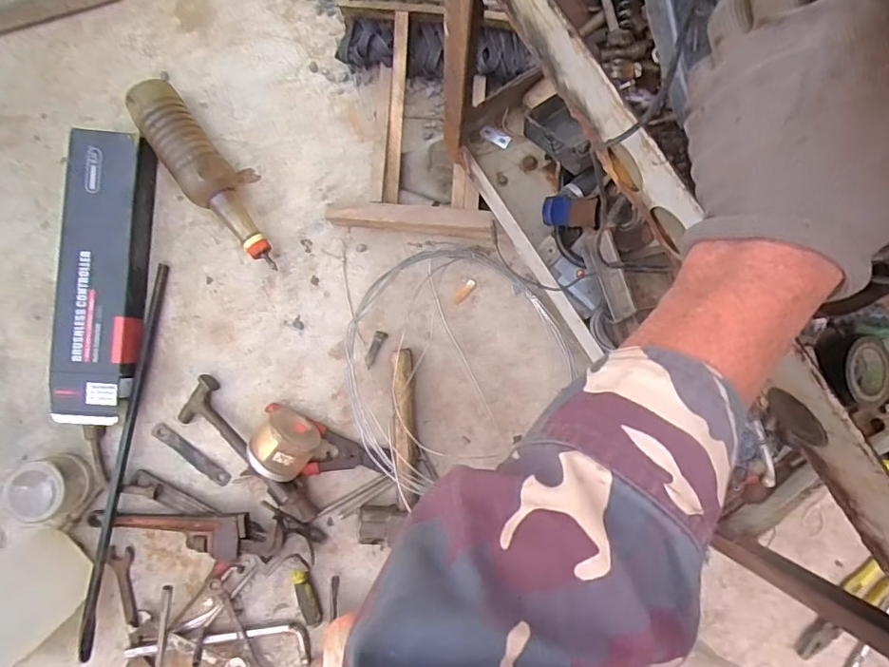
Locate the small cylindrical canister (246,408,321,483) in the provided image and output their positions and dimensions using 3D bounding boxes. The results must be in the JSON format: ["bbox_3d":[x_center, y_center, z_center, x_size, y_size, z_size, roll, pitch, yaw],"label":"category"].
[{"bbox_3d":[-0.227,0.158,0.757,0.081,0.089,0.085,34,83,-2],"label":"small cylindrical canister"}]

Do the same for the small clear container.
[{"bbox_3d":[-0.553,0.220,0.746,0.087,0.080,0.085,0,86,-5],"label":"small clear container"}]

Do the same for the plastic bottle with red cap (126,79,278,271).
[{"bbox_3d":[-0.340,-0.224,0.765,0.077,0.069,0.285,-36,90,-7],"label":"plastic bottle with red cap"}]

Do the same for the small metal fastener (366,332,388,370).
[{"bbox_3d":[-0.107,0.024,0.816,0.018,0.009,0.059,28,84,-3],"label":"small metal fastener"}]

